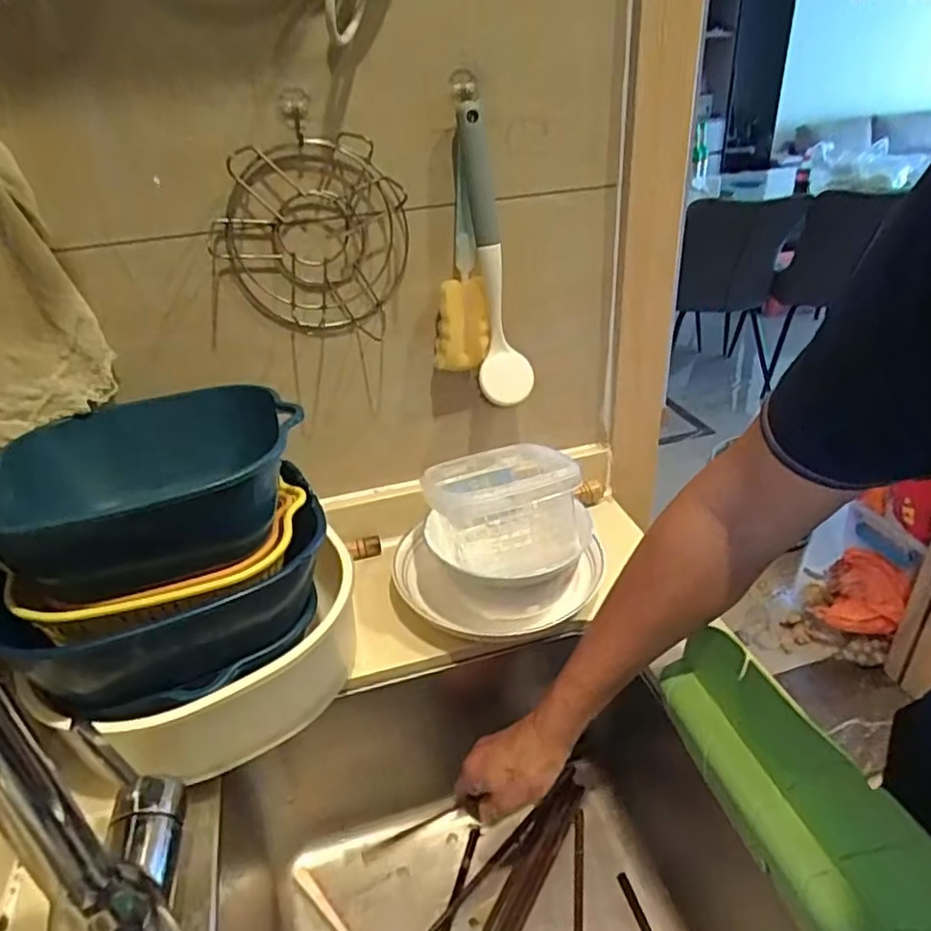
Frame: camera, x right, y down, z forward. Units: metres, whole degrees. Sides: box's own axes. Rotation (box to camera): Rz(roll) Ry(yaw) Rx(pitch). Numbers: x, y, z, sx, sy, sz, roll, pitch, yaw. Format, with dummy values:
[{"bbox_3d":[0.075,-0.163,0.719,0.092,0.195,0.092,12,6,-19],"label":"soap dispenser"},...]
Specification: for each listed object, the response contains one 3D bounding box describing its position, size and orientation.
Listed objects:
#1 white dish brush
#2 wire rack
[{"bbox_3d":[0.031,-0.186,0.594,0.055,0.253,0.060,-2,30,4],"label":"white dish brush"},{"bbox_3d":[-0.130,-0.189,0.562,0.157,0.160,0.038,-14,32,-16],"label":"wire rack"}]

